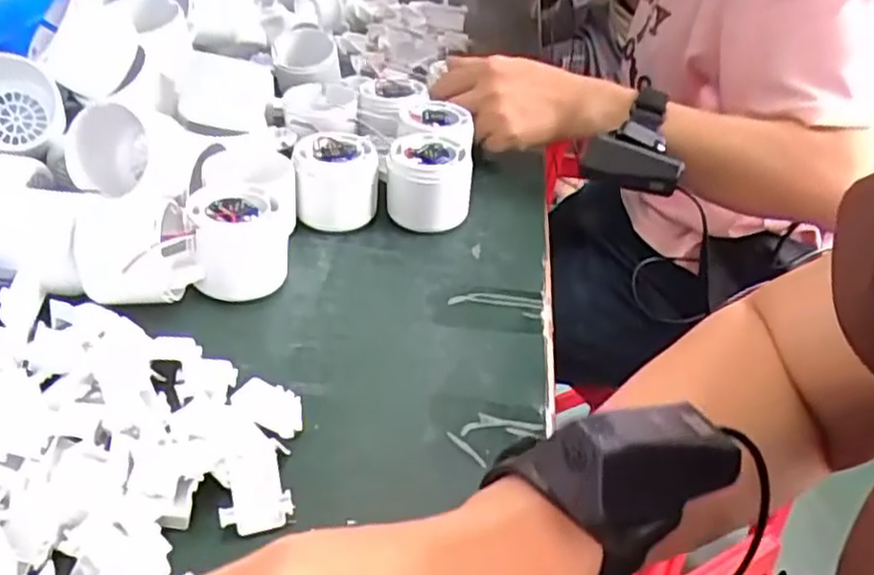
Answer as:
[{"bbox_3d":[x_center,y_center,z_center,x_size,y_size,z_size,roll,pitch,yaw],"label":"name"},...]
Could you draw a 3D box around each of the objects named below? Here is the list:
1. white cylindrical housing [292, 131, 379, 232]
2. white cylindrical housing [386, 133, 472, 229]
[{"bbox_3d":[-0.069,-0.072,0.514,0.064,0.053,0.056,0,36,-7],"label":"white cylindrical housing"},{"bbox_3d":[-0.006,-0.074,0.523,0.058,0.055,0.060,3,36,-3],"label":"white cylindrical housing"}]

